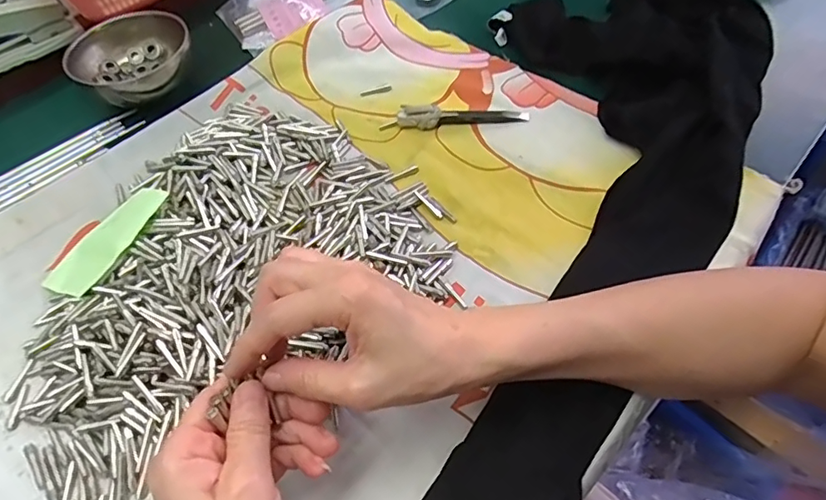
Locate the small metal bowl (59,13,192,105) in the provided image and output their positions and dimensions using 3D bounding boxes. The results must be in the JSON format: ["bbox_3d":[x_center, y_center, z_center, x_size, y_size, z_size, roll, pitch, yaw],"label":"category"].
[{"bbox_3d":[-0.255,-0.172,0.484,0.092,0.051,0.086,-3,55,4],"label":"small metal bowl"}]

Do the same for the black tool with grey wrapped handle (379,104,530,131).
[{"bbox_3d":[0.035,-0.114,0.442,0.121,0.016,0.017,-3,54,3],"label":"black tool with grey wrapped handle"}]

